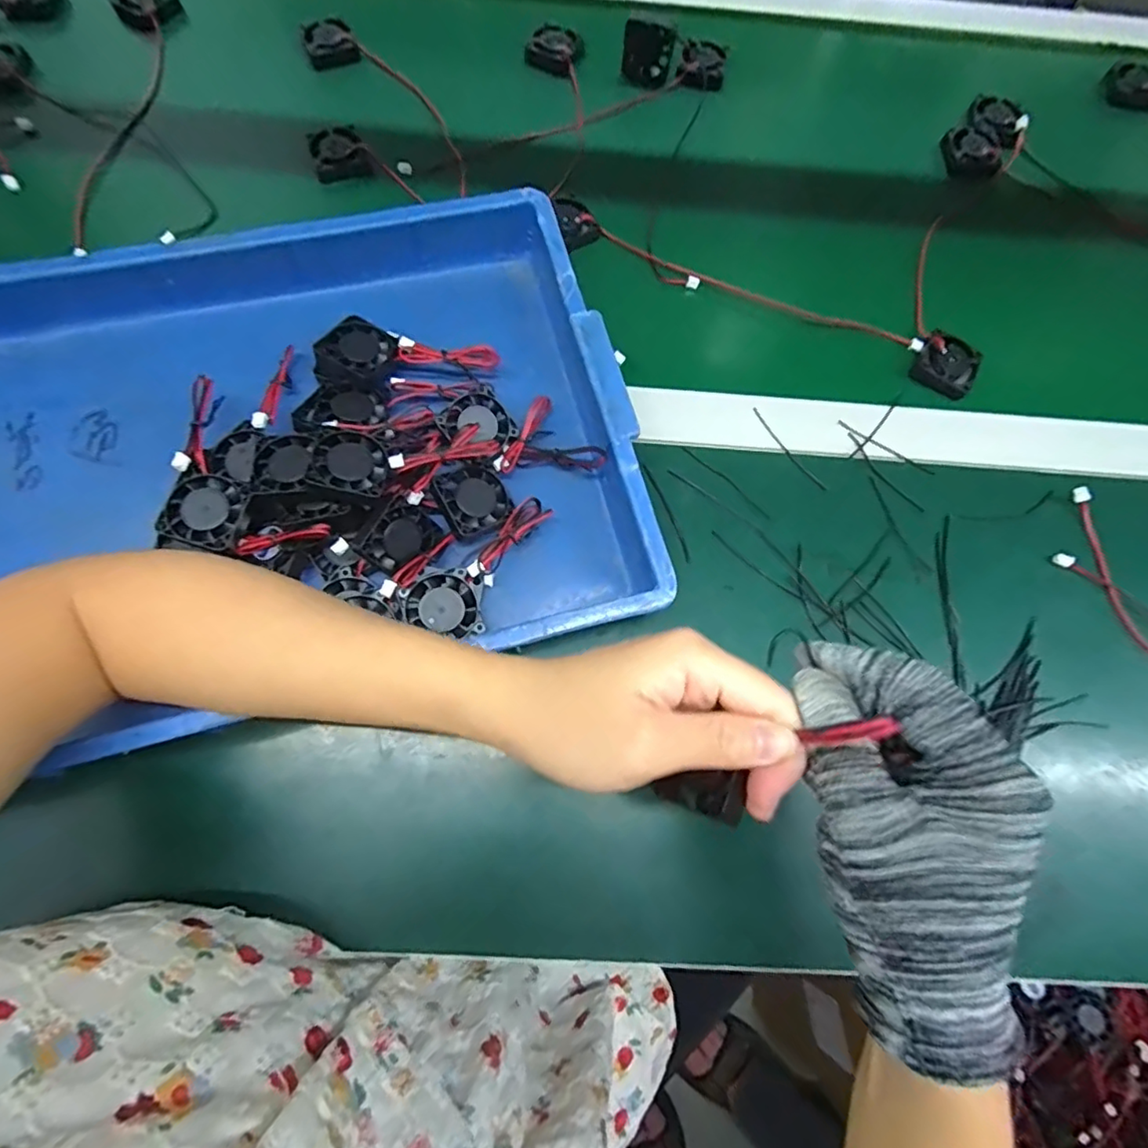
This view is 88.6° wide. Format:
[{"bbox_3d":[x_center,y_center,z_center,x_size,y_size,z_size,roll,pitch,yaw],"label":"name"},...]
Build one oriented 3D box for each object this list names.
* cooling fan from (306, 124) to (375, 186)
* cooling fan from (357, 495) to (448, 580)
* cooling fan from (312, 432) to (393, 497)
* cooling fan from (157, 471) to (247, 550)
[{"bbox_3d":[-0.179,-0.325,0.450,0.043,0.014,0.043,-14,73,-7],"label":"cooling fan"},{"bbox_3d":[-0.097,-0.021,0.331,0.016,0.037,0.041,11,61,44],"label":"cooling fan"},{"bbox_3d":[-0.121,-0.060,0.323,0.039,0.007,0.038,6,65,-20],"label":"cooling fan"},{"bbox_3d":[-0.201,-0.035,0.323,0.036,0.013,0.040,17,70,3],"label":"cooling fan"}]

